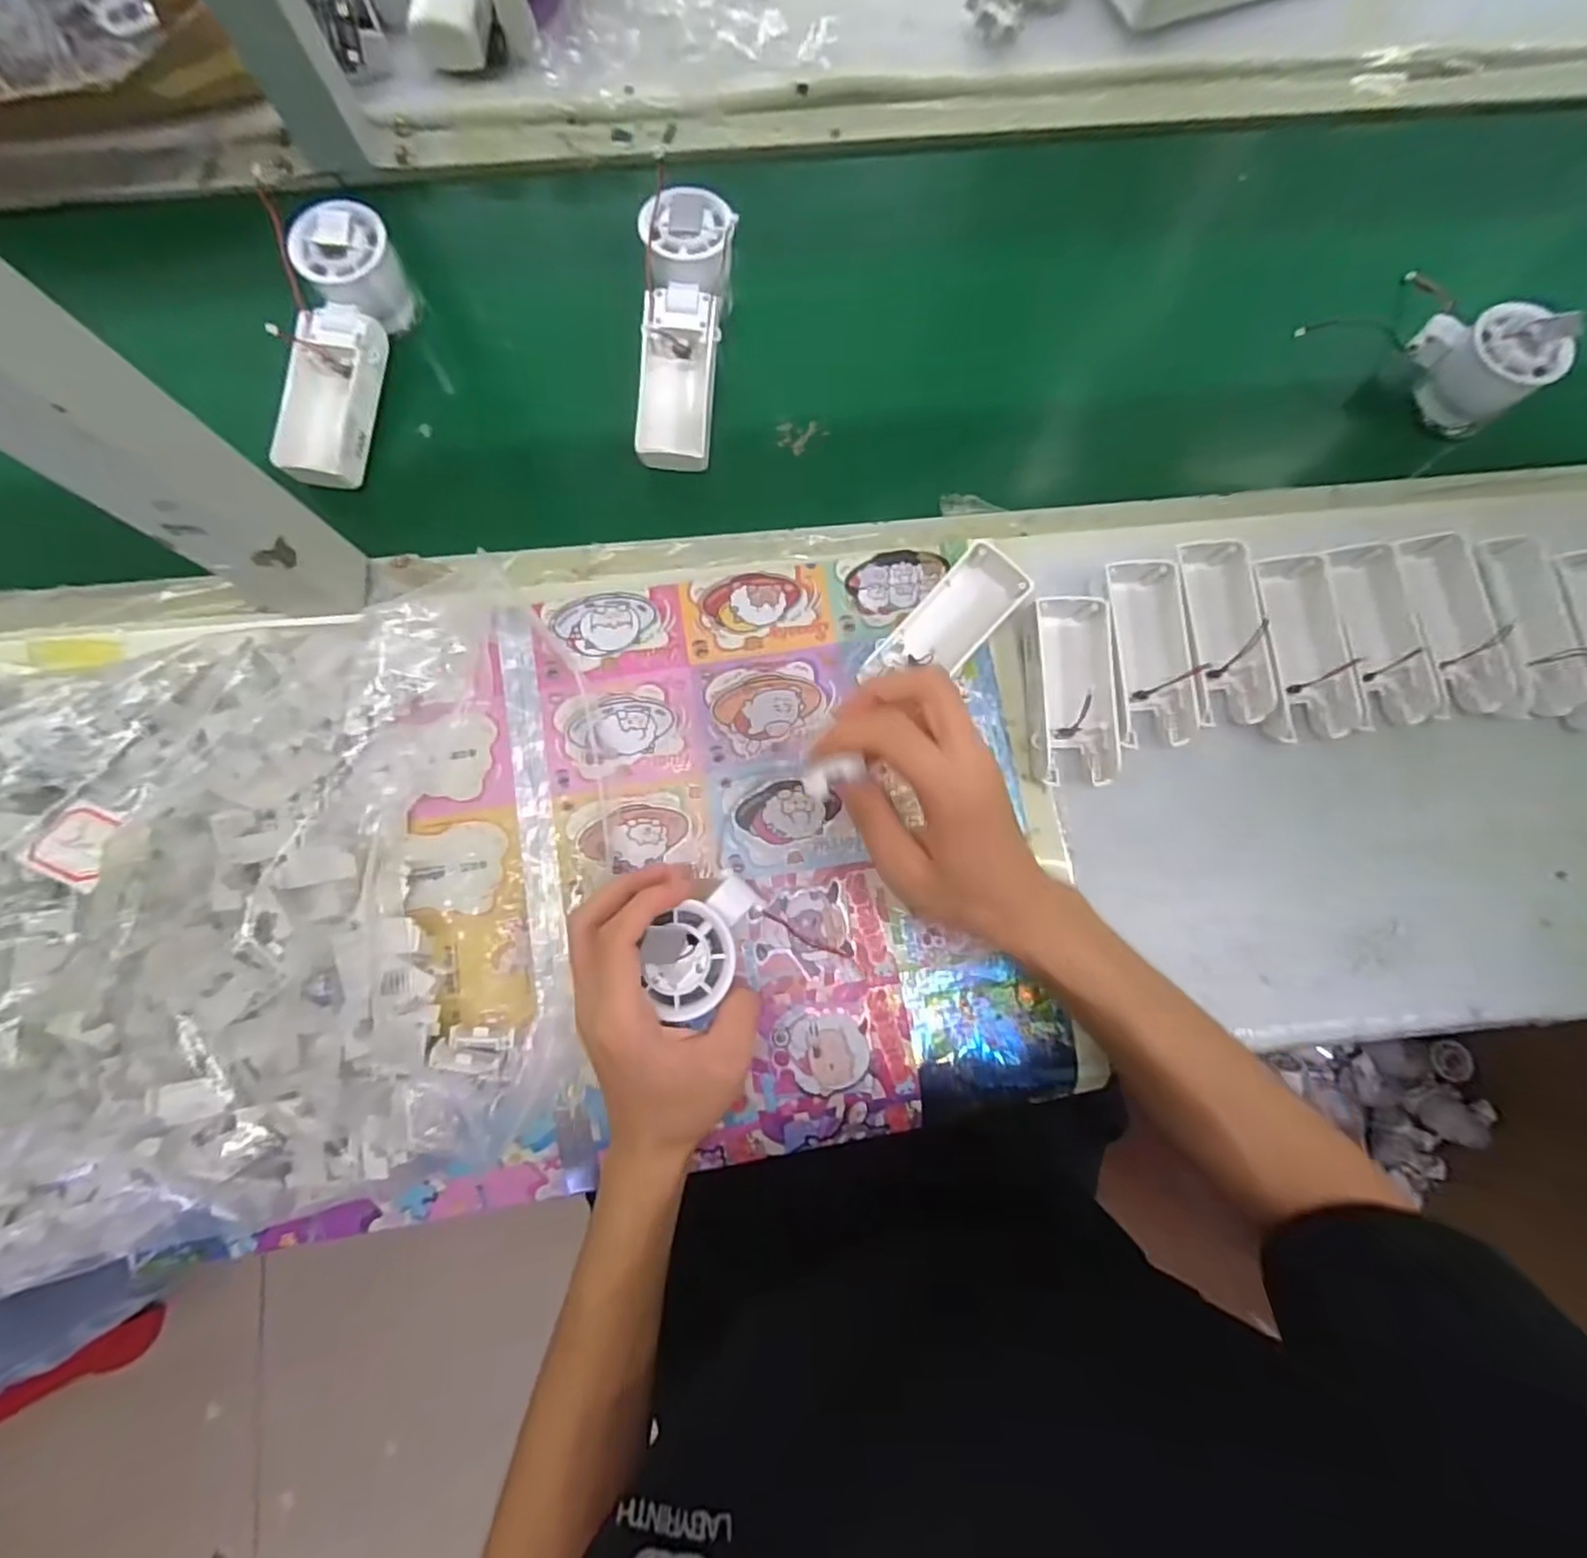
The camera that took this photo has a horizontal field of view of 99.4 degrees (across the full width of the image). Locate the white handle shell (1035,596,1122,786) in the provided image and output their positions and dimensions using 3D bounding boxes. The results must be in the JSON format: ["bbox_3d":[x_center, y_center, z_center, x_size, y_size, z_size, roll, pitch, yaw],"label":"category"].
[{"bbox_3d":[0.163,-0.053,0.396,0.042,0.024,0.111,-2,81,-2],"label":"white handle shell"}]

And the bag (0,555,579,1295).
[{"bbox_3d":[-0.305,0.065,0.339,0.362,0.079,0.314,-13,81,-4],"label":"bag"}]

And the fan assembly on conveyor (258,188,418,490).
[{"bbox_3d":[-0.291,-0.273,0.424,0.061,0.048,0.167,6,81,-1],"label":"fan assembly on conveyor"}]

